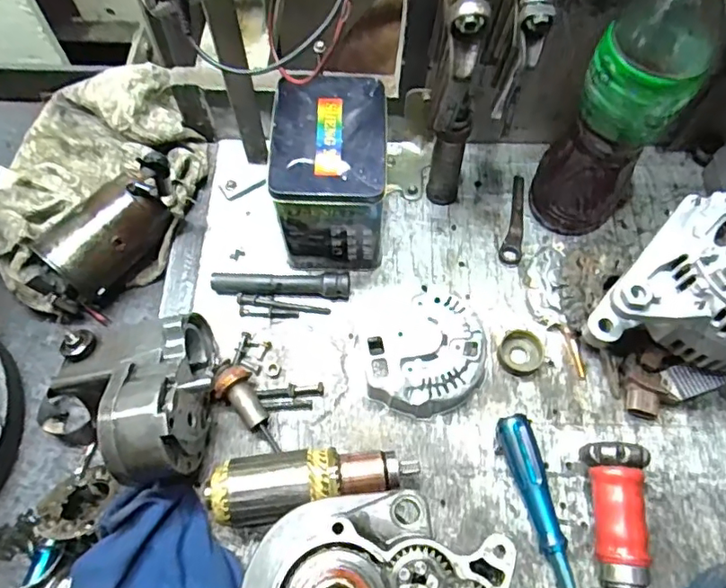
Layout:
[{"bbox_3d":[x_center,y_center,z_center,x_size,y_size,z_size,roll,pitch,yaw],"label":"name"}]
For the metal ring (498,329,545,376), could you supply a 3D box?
[{"bbox_3d":[0.141,0.051,0.509,0.039,0.011,0.038,0,64,-1],"label":"metal ring"}]

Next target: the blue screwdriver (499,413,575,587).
[{"bbox_3d":[0.145,0.187,0.436,0.025,0.024,0.191,-12,65,-7],"label":"blue screwdriver"}]

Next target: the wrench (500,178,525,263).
[{"bbox_3d":[0.154,-0.077,0.570,0.020,0.012,0.106,15,65,6],"label":"wrench"}]

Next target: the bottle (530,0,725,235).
[{"bbox_3d":[0.208,-0.145,0.460,0.080,0.269,0.073,27,67,11],"label":"bottle"}]

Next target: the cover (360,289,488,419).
[{"bbox_3d":[0.053,0.048,0.496,0.103,0.035,0.106,9,65,3],"label":"cover"}]

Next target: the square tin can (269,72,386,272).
[{"bbox_3d":[-0.027,-0.103,0.517,0.093,0.126,0.125,1,64,-1],"label":"square tin can"}]

